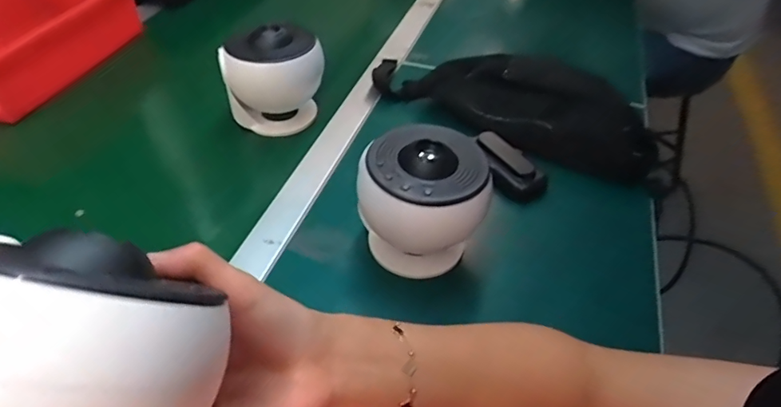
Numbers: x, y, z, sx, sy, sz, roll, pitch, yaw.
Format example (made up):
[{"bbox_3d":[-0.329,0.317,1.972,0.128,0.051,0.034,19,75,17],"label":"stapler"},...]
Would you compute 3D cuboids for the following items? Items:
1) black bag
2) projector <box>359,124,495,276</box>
[{"bbox_3d":[0.137,-0.133,0.638,0.382,0.074,0.109,25,50,25],"label":"black bag"},{"bbox_3d":[0.029,0.001,0.459,0.110,0.116,0.096,-3,44,-1],"label":"projector"}]

